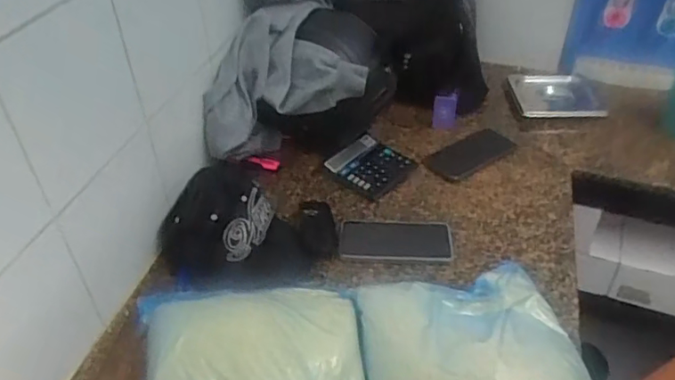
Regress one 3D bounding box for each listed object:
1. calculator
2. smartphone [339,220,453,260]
[{"bbox_3d":[0.060,-0.046,0.996,0.123,0.026,0.117,26,47,30],"label":"calculator"},{"bbox_3d":[0.089,0.072,0.862,0.165,0.007,0.084,2,40,5],"label":"smartphone"}]

